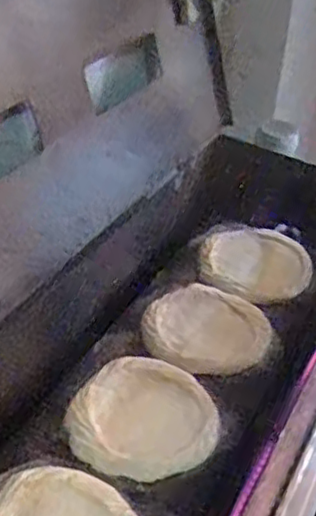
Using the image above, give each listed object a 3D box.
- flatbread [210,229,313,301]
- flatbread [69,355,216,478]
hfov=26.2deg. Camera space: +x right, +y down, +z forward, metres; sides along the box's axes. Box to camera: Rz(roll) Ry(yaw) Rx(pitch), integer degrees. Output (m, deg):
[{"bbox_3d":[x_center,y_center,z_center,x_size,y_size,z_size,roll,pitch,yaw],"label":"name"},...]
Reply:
[{"bbox_3d":[0.135,0.010,0.888,0.128,0.024,0.137,5,36,1],"label":"flatbread"},{"bbox_3d":[-0.014,0.151,0.665,0.139,0.022,0.137,3,36,-2],"label":"flatbread"}]

